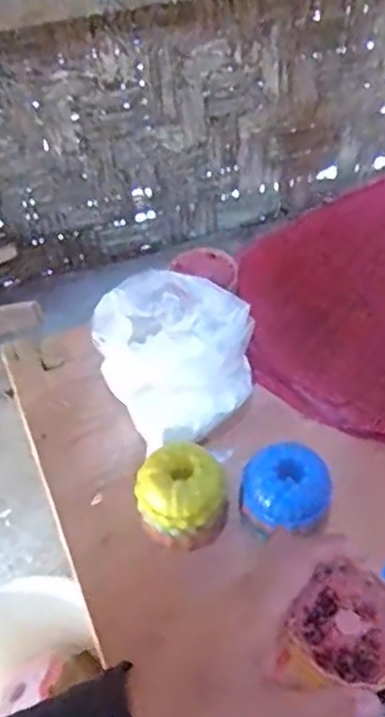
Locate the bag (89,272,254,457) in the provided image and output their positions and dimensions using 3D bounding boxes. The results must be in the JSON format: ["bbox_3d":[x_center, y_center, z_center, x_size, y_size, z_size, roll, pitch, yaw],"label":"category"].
[{"bbox_3d":[-0.011,-0.004,0.550,0.114,0.079,0.116,-30,55,-18],"label":"bag"}]

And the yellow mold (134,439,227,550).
[{"bbox_3d":[-0.008,0.095,0.488,0.061,0.054,0.053,-5,52,1],"label":"yellow mold"}]

